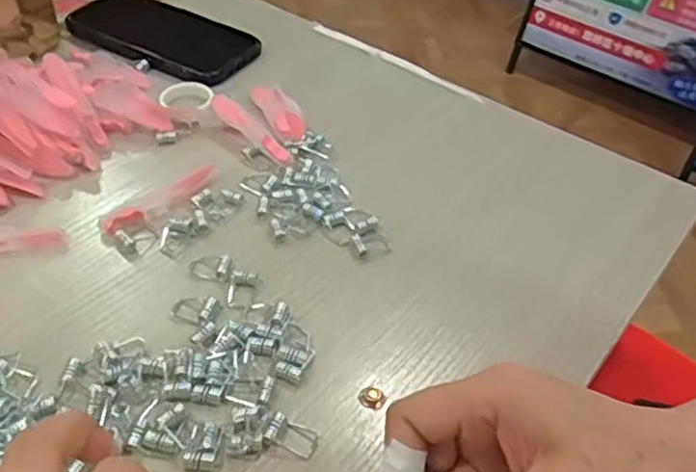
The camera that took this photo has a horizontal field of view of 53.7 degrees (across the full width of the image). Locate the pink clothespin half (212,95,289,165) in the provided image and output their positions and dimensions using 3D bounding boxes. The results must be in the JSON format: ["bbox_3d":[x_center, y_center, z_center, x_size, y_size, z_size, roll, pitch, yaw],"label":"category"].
[{"bbox_3d":[-0.063,-0.070,0.451,0.074,0.015,0.013,36,51,27],"label":"pink clothespin half"}]

